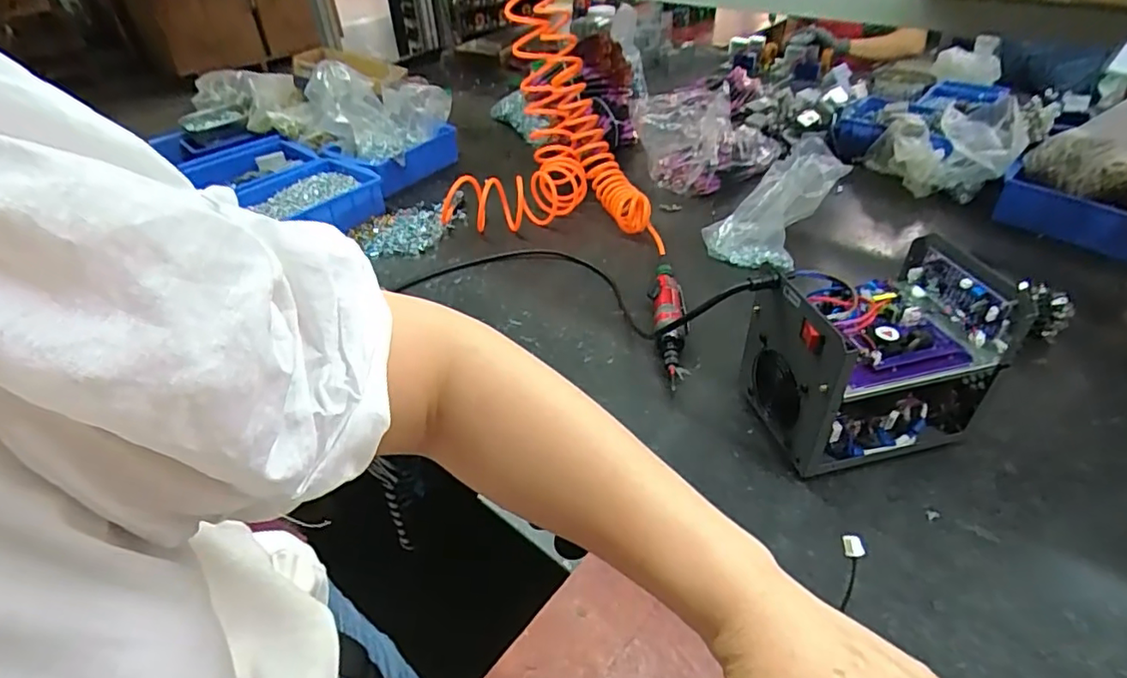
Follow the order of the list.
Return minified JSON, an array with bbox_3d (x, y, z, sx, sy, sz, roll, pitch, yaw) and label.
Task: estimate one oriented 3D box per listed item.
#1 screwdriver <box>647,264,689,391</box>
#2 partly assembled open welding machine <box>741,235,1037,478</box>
[{"bbox_3d":[0.153,-0.029,0.832,0.052,0.043,0.254,0,39,4],"label":"screwdriver"},{"bbox_3d":[0.334,0.021,0.641,0.218,0.192,0.149,-10,40,-7],"label":"partly assembled open welding machine"}]

